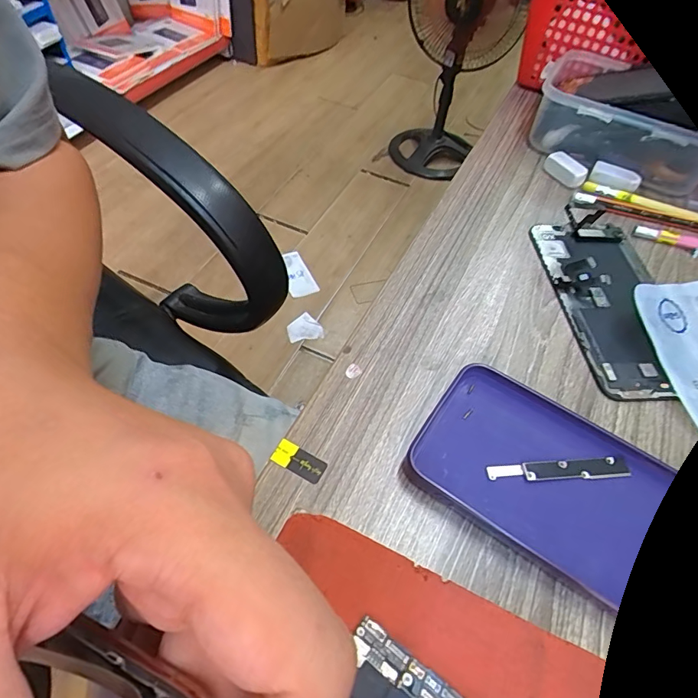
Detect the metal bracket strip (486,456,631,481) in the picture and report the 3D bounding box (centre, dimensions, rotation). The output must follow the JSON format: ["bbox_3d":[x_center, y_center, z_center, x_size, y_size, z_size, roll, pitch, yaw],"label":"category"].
[{"bbox_3d":[0.095,0.054,0.207,0.065,0.004,0.009,-2,54,-7],"label":"metal bracket strip"}]

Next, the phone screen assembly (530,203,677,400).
[{"bbox_3d":[0.159,-0.033,0.270,0.063,0.013,0.130,-1,54,-6],"label":"phone screen assembly"}]

